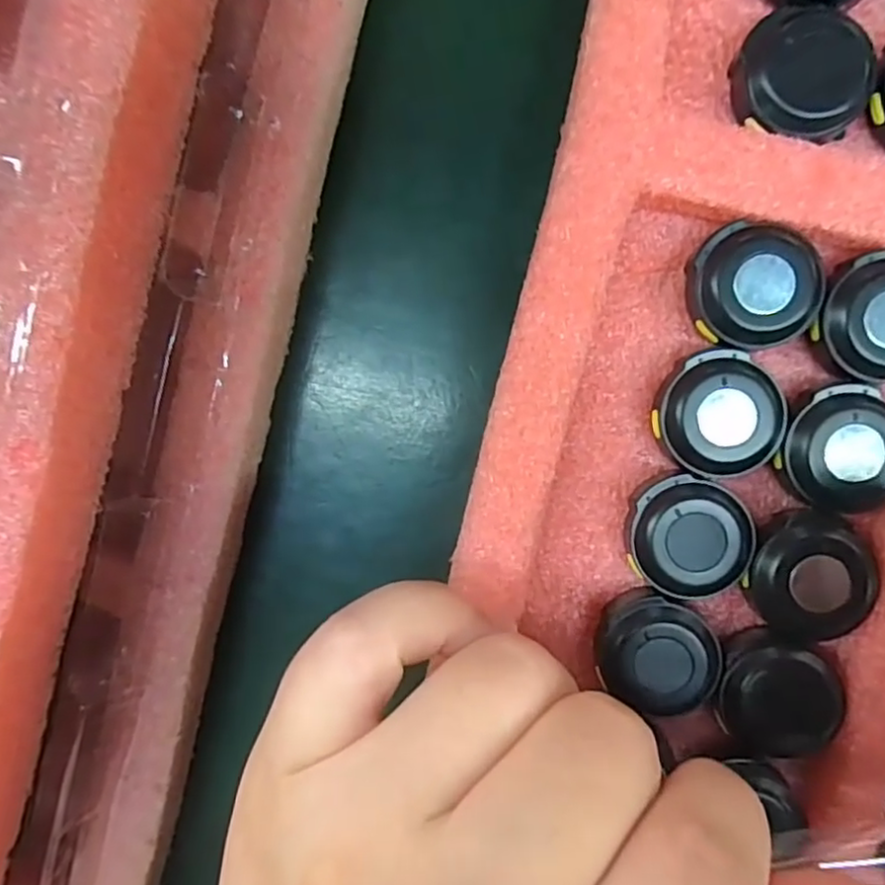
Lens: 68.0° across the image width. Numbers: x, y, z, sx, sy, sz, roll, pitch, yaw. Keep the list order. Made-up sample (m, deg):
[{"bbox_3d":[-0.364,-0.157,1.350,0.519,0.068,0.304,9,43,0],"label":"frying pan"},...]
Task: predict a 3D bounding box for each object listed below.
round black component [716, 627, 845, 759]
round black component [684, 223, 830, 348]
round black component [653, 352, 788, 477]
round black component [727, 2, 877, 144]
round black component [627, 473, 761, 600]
[{"bbox_3d":[0.084,0.064,0.166,0.025,0.011,0.029,26,95,2],"label":"round black component"},{"bbox_3d":[0.075,-0.038,0.160,0.031,0.012,0.028,4,94,3],"label":"round black component"},{"bbox_3d":[0.068,-0.007,0.163,0.030,0.012,0.028,0,94,4],"label":"round black component"},{"bbox_3d":[0.084,-0.085,0.155,0.031,0.013,0.028,38,95,1],"label":"round black component"},{"bbox_3d":[0.062,0.023,0.166,0.031,0.012,0.028,27,95,2],"label":"round black component"}]

